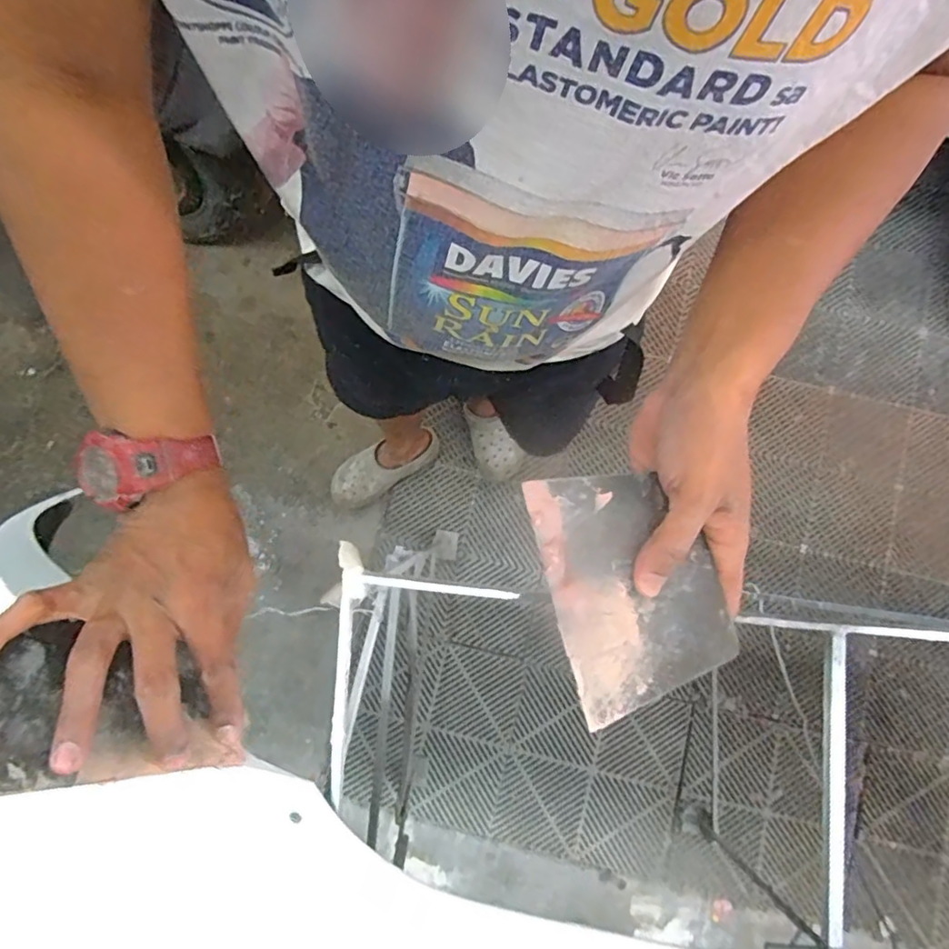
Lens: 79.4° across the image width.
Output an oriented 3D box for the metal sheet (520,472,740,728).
[{"bbox_3d":[0.093,0.064,0.339,0.096,0.005,0.139,-15,85,-5],"label":"metal sheet"}]

